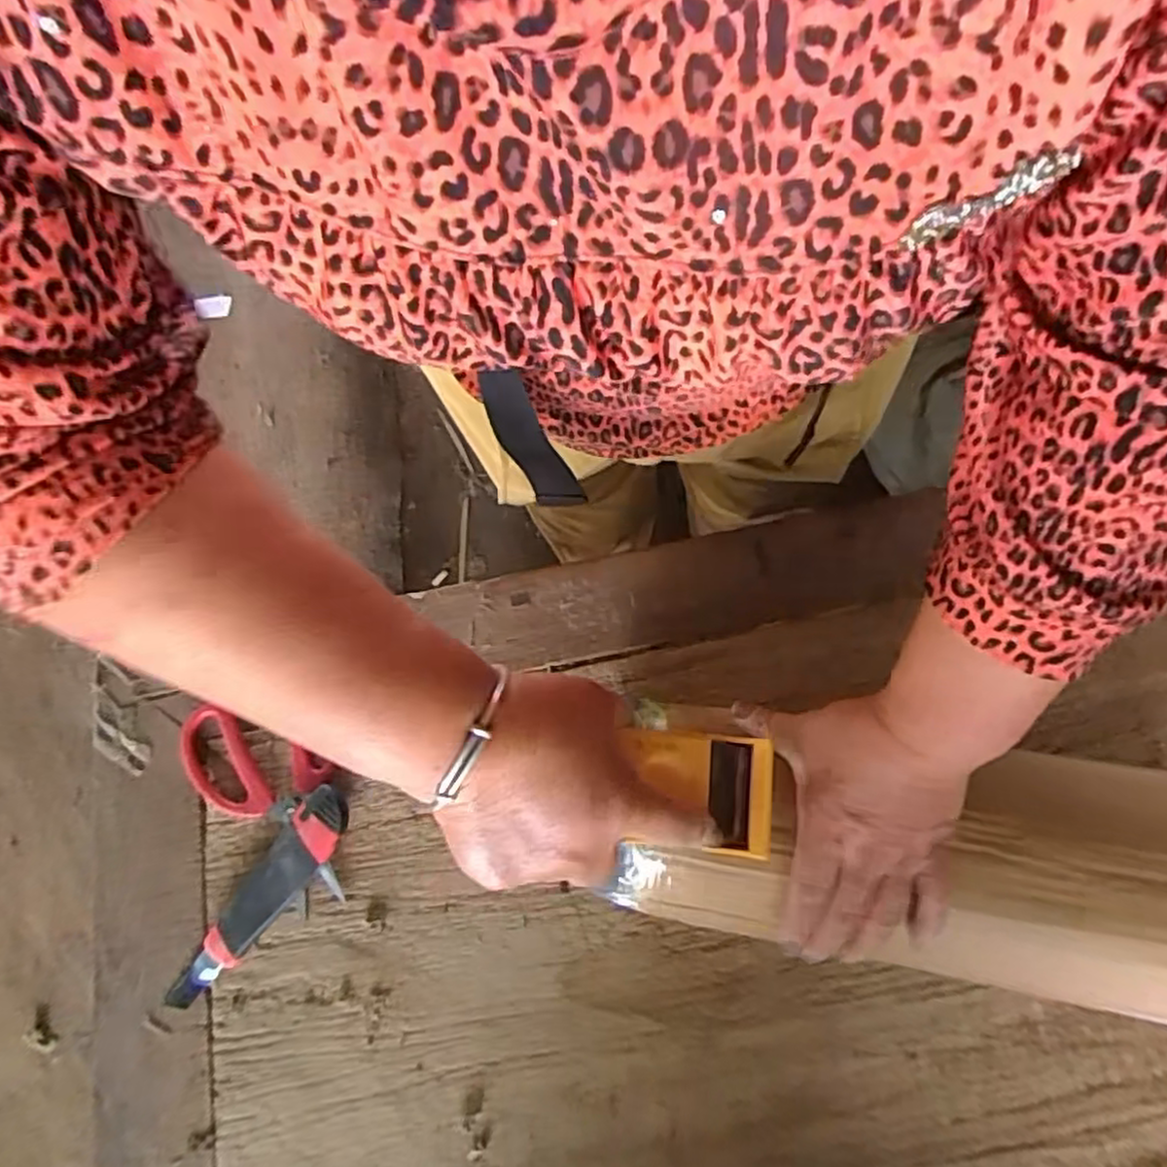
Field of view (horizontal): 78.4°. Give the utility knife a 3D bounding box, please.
[{"bbox_3d":[-0.238,0.232,0.527,0.042,0.034,0.177,35,76,14],"label":"utility knife"}]

